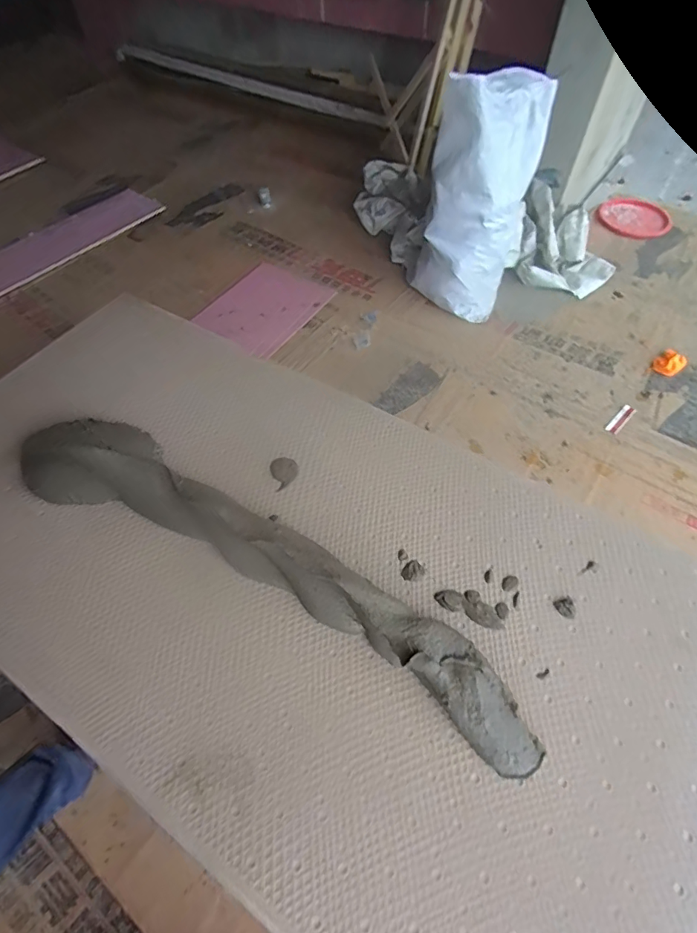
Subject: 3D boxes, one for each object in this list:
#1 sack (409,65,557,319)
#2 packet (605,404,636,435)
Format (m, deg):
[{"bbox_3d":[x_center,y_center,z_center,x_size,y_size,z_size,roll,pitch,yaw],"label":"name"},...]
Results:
[{"bbox_3d":[0.455,-0.933,1.573,0.328,0.625,0.407,22,59,16],"label":"sack"},{"bbox_3d":[0.872,-0.150,1.436,0.152,0.011,0.041,-40,63,-23],"label":"packet"}]

